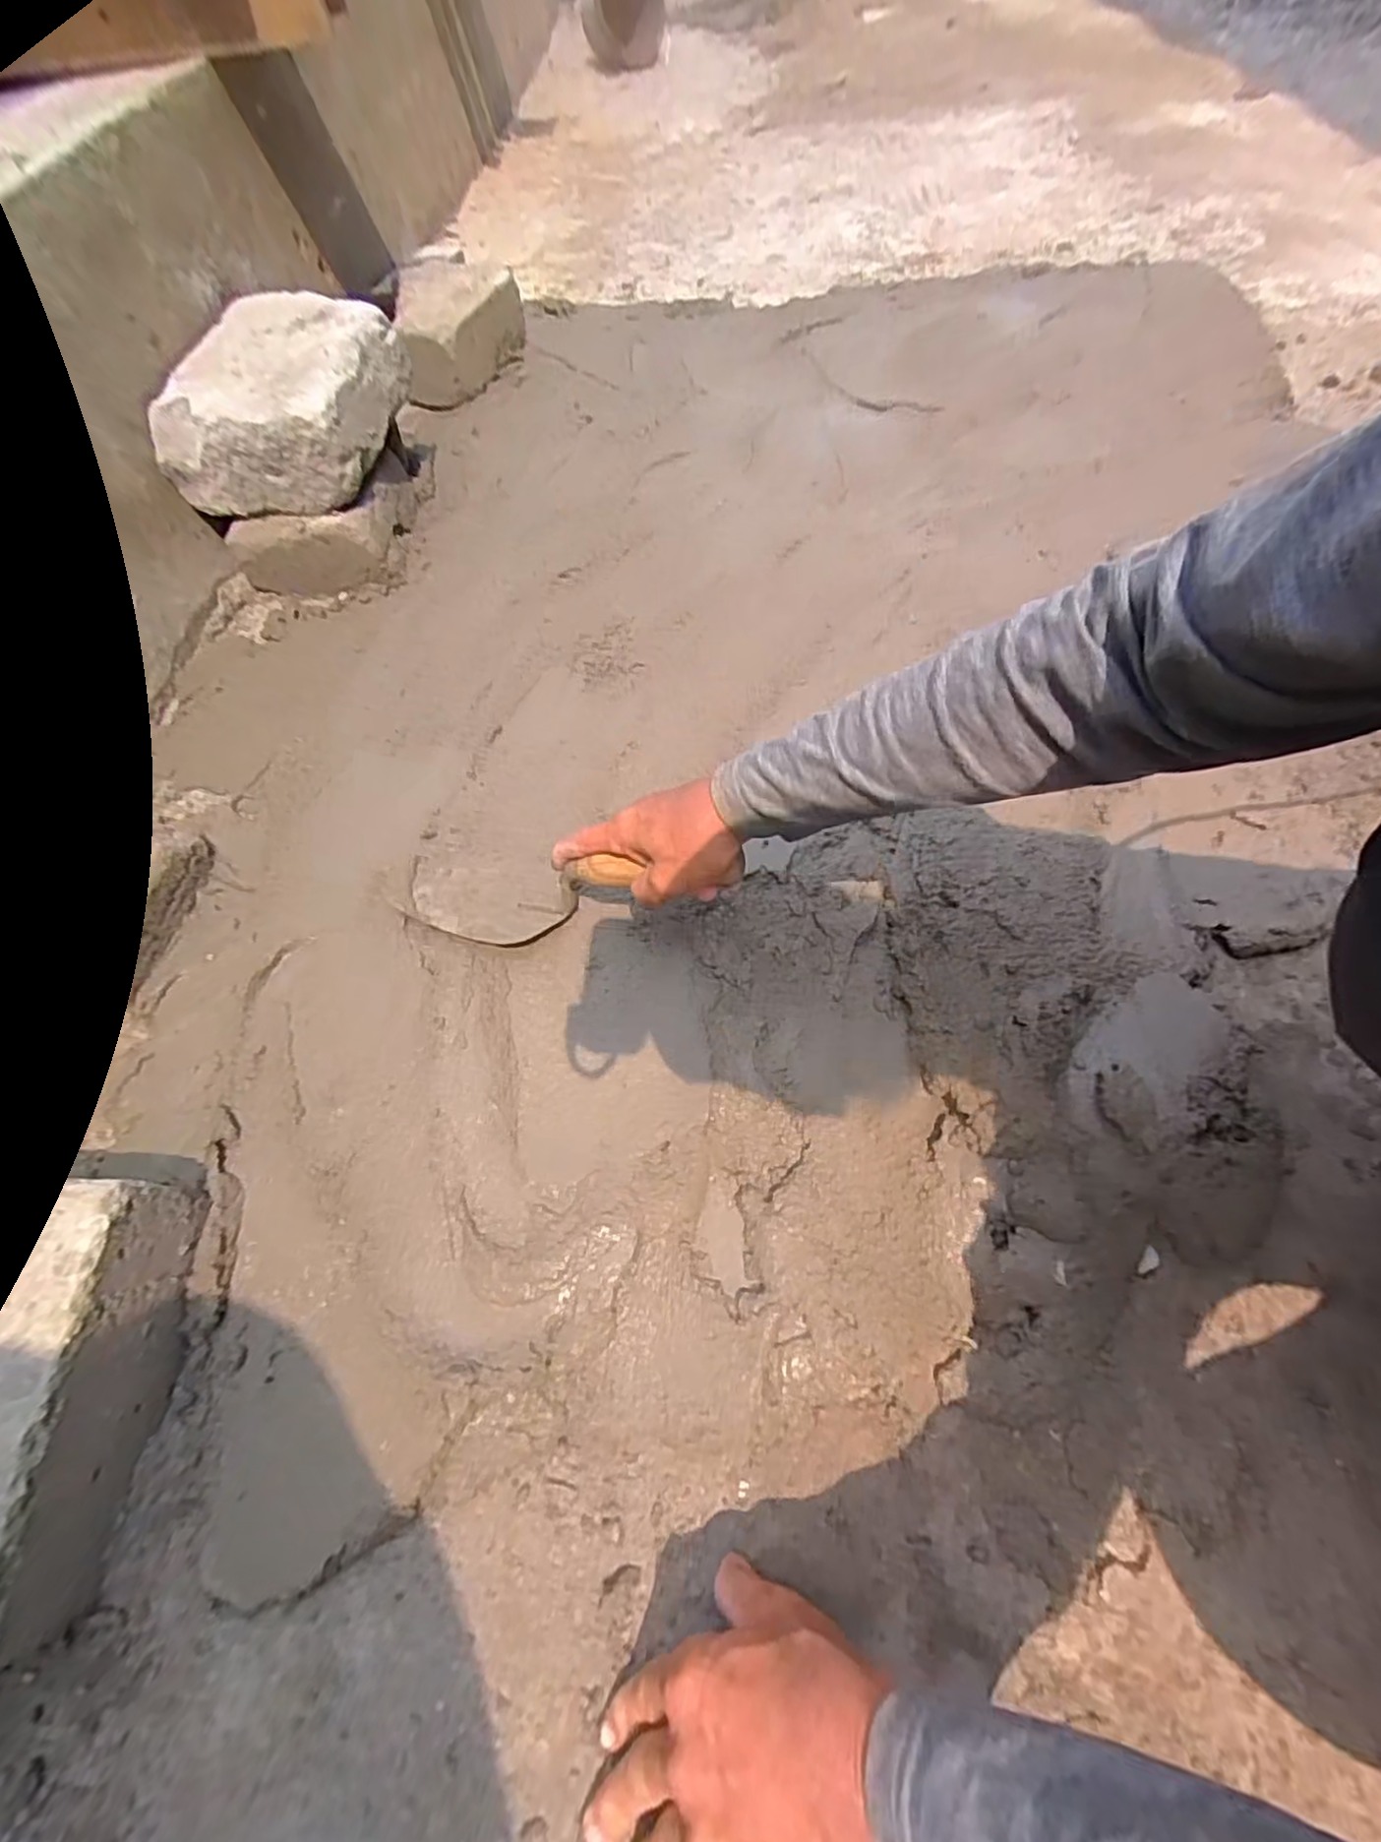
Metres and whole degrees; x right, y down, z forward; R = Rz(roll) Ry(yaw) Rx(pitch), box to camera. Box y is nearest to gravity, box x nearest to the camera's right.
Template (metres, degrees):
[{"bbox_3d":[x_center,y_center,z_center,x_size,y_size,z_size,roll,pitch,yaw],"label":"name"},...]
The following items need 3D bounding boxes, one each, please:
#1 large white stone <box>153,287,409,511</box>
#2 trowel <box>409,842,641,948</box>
[{"bbox_3d":[-0.449,-0.585,0.776,0.196,0.096,0.264,2,61,6],"label":"large white stone"},{"bbox_3d":[-0.130,-0.025,0.535,0.212,0.044,0.098,5,58,30],"label":"trowel"}]

